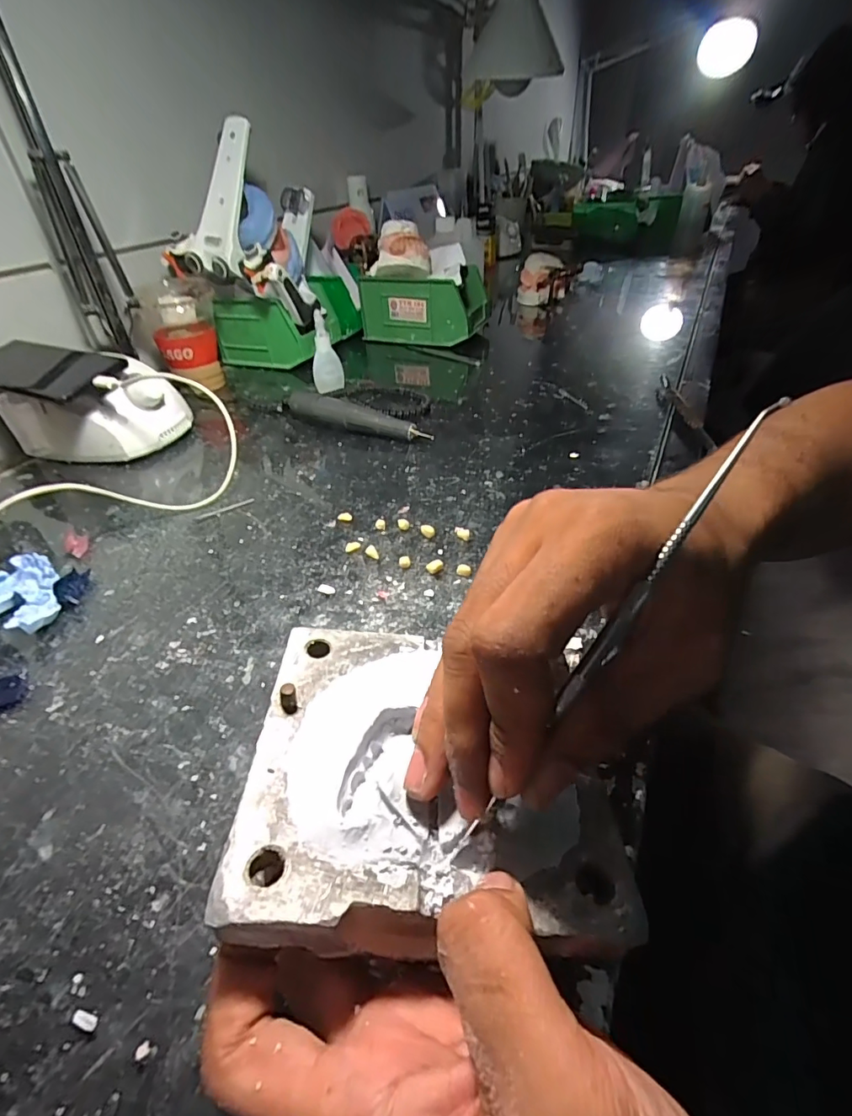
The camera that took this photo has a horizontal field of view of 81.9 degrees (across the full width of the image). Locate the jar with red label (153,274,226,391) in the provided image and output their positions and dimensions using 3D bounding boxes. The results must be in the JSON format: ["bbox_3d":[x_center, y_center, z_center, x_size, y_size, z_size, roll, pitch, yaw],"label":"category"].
[{"bbox_3d":[-0.288,-0.271,0.602,0.078,0.113,0.087,-20,42,-18],"label":"jar with red label"}]

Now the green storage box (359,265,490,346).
[{"bbox_3d":[0.000,-0.369,0.720,0.169,0.080,0.094,13,43,20],"label":"green storage box"}]

